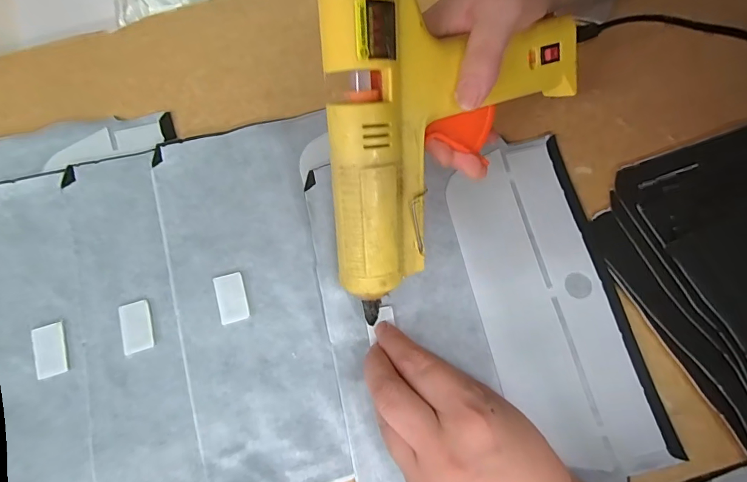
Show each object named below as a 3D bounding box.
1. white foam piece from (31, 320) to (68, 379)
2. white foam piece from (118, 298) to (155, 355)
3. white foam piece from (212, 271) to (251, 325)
[{"bbox_3d":[-0.209,0.071,0.273,0.018,0.004,0.033,-16,73,-7],"label":"white foam piece"},{"bbox_3d":[-0.155,0.056,0.277,0.017,0.007,0.033,-16,73,-7],"label":"white foam piece"},{"bbox_3d":[-0.096,0.038,0.284,0.019,0.005,0.033,-16,73,-7],"label":"white foam piece"}]

